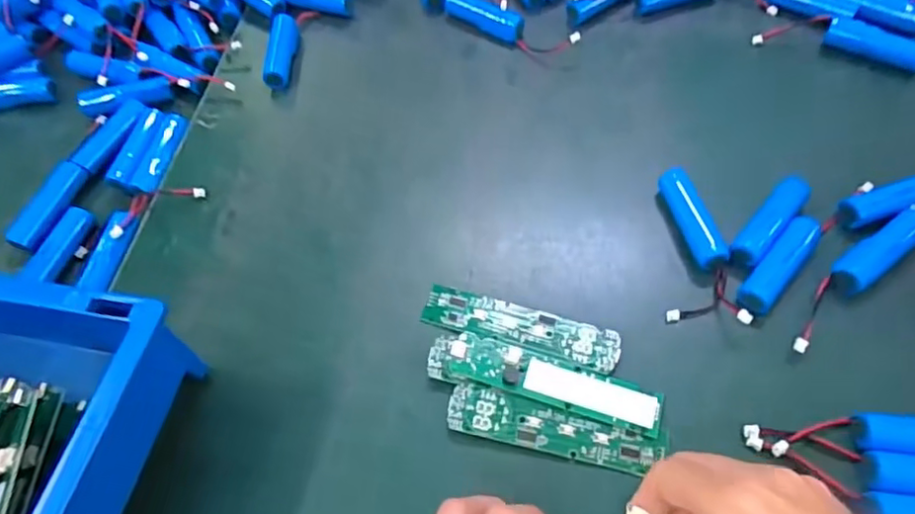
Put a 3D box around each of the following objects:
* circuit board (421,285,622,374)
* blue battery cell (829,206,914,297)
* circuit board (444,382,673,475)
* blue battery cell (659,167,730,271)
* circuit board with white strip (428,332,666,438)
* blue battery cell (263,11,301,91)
[{"bbox_3d":[0.036,0.041,0.357,0.113,0.010,0.028,15,61,11],"label":"circuit board"},{"bbox_3d":[0.251,-0.003,0.365,0.075,0.013,0.020,-32,63,-15],"label":"blue battery cell"},{"bbox_3d":[0.052,0.092,0.327,0.113,0.007,0.026,11,61,9],"label":"circuit board"},{"bbox_3d":[0.145,-0.023,0.383,0.020,0.022,0.073,-12,60,-5],"label":"blue battery cell"},{"bbox_3d":[0.047,0.067,0.338,0.127,0.012,0.028,13,61,10],"label":"circuit board with white strip"},{"bbox_3d":[-0.140,-0.164,0.490,0.020,0.018,0.072,-2,59,2],"label":"blue battery cell"}]

